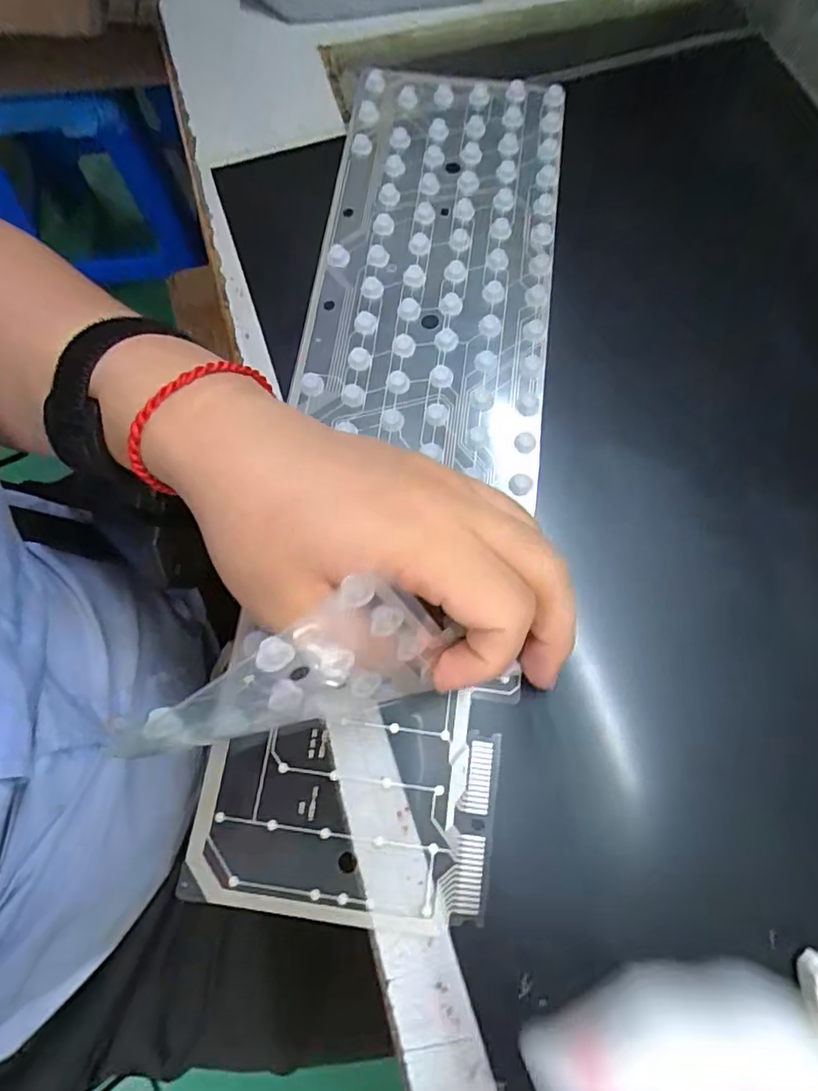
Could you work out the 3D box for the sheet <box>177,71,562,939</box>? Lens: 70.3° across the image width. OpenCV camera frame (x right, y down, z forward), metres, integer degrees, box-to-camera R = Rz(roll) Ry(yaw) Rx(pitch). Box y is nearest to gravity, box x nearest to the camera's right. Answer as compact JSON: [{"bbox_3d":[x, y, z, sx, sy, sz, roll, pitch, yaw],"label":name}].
[{"bbox_3d":[0.003,-0.064,0.261,0.110,0.010,0.404,8,72,2],"label":"sheet"}]

